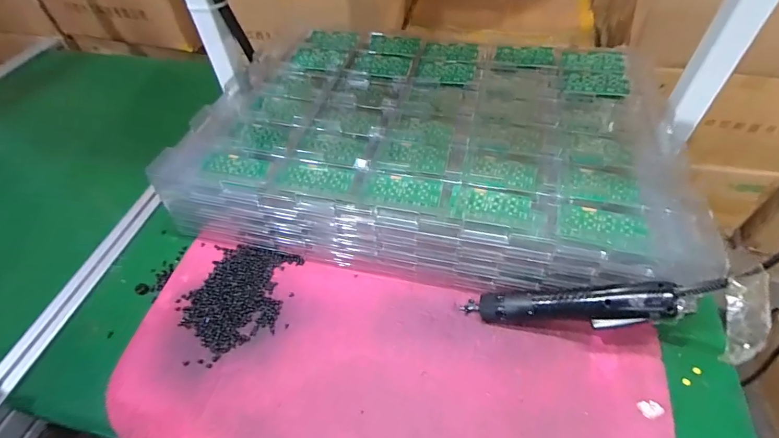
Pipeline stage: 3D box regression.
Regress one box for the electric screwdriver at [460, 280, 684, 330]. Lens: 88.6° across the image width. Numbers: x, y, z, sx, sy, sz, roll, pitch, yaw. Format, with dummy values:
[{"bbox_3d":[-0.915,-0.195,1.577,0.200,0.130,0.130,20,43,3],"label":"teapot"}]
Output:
[{"bbox_3d":[0.191,0.098,0.448,0.219,0.029,0.042,-9,46,28],"label":"electric screwdriver"}]

